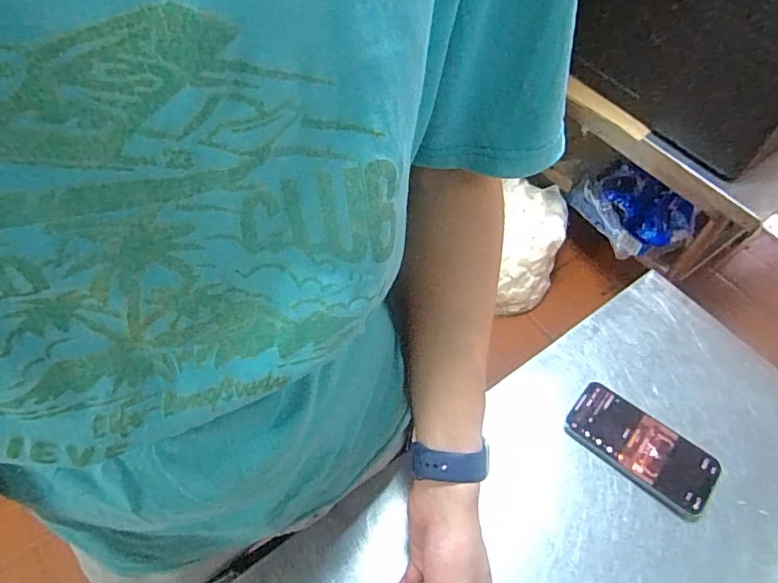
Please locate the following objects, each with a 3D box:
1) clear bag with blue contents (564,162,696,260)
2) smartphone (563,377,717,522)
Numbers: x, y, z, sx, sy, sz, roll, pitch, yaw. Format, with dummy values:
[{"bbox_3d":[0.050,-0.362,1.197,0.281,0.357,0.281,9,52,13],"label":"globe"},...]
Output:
[{"bbox_3d":[0.678,-0.230,1.456,0.155,0.146,0.317,-24,61,-16],"label":"clear bag with blue contents"},{"bbox_3d":[0.254,0.159,0.521,0.144,0.015,0.073,36,63,21],"label":"smartphone"}]

